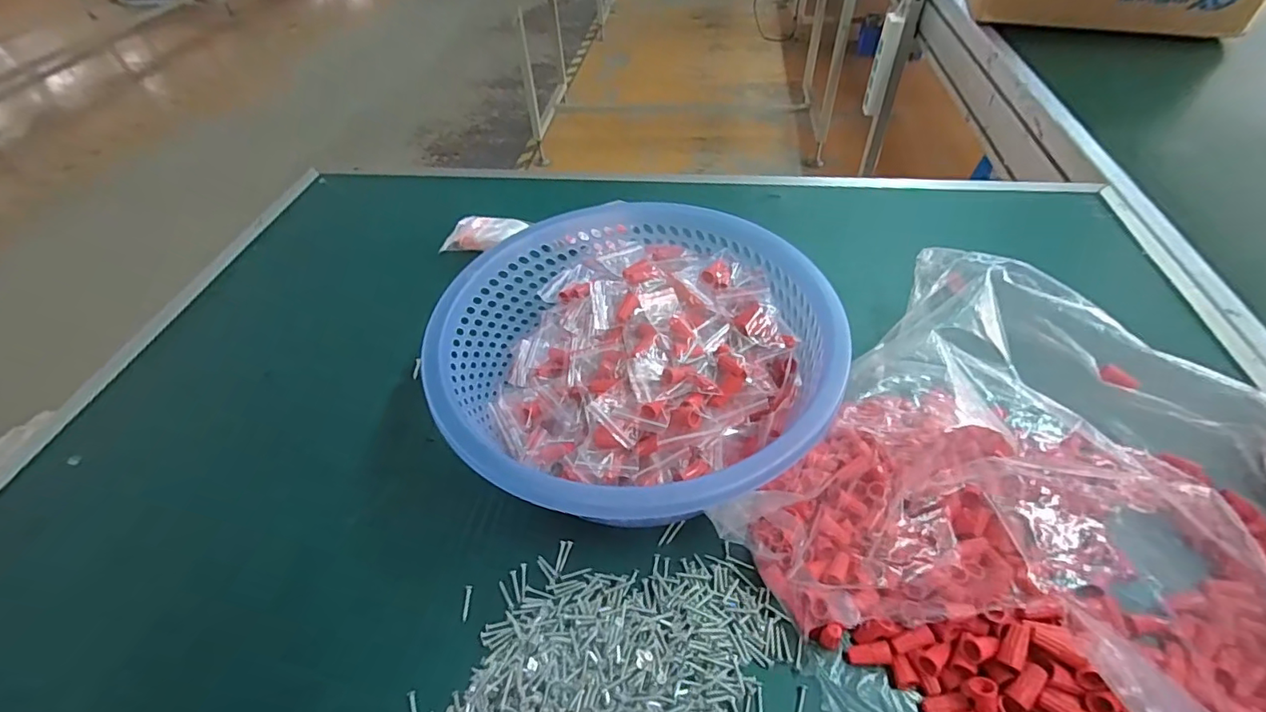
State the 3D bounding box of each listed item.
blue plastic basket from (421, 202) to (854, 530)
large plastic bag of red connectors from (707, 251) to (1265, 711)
[{"bbox_3d":[0.007,0.000,0.408,0.270,0.100,0.245,12,50,14],"label":"blue plastic basket"},{"bbox_3d":[0.244,0.096,0.318,0.291,0.085,0.318,35,59,30],"label":"large plastic bag of red connectors"}]

